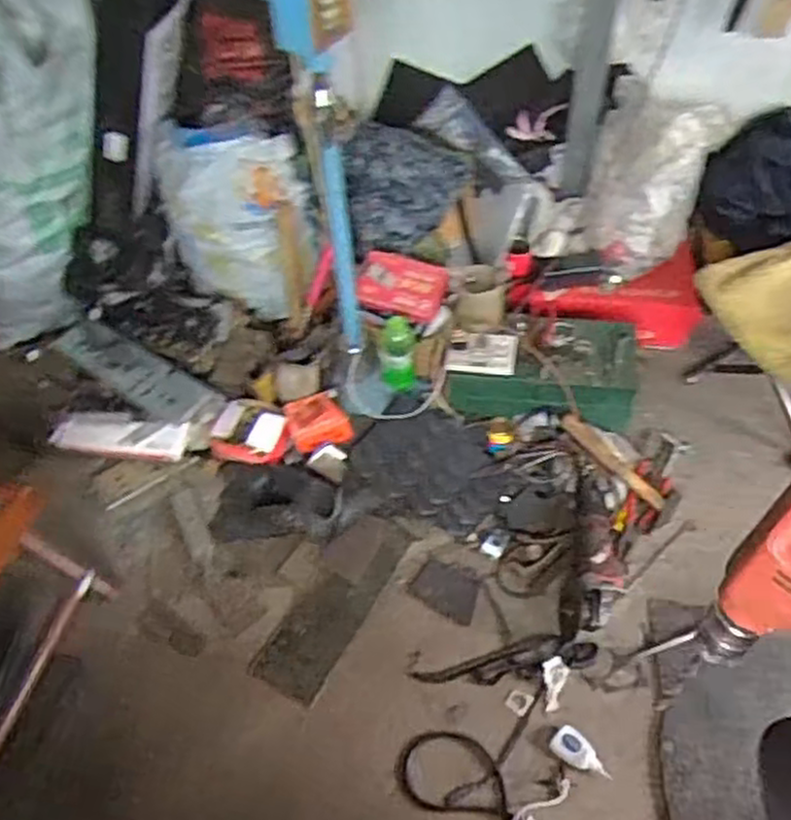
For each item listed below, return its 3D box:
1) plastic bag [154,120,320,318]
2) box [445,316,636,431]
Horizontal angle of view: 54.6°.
[{"bbox_3d":[-0.261,-0.318,1.327,0.246,0.361,0.096,-17,51,-11],"label":"plastic bag"},{"bbox_3d":[0.274,-0.081,1.420,0.340,0.119,0.173,4,50,6],"label":"box"}]

